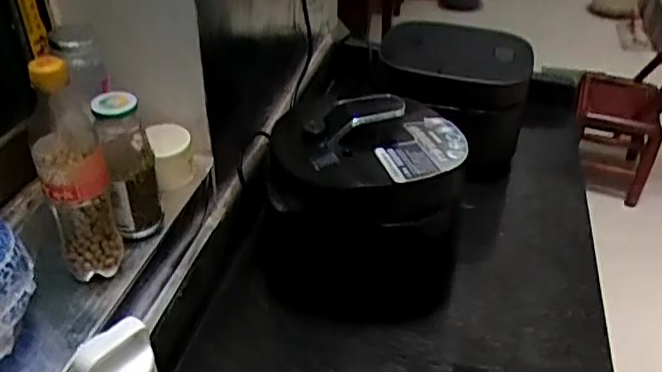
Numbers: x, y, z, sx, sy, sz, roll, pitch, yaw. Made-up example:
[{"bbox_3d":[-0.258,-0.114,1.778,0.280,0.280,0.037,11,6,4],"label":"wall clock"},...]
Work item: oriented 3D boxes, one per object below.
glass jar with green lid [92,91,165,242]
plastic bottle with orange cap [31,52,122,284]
[{"bbox_3d":[-0.221,-0.022,0.674,0.051,0.164,0.050,1,35,-1],"label":"glass jar with green lid"},{"bbox_3d":[-0.253,-0.005,0.607,0.061,0.251,0.056,-15,39,-22],"label":"plastic bottle with orange cap"}]

